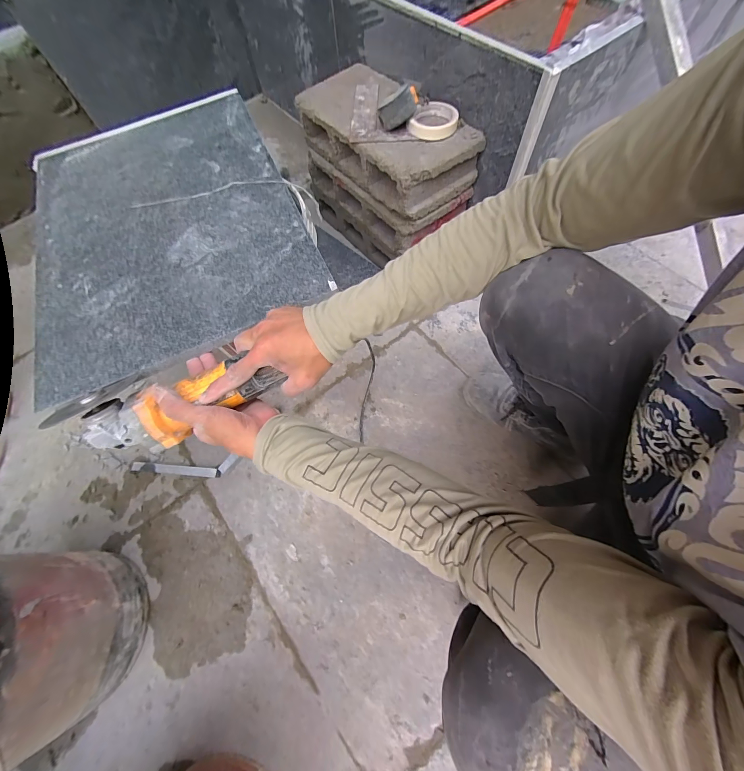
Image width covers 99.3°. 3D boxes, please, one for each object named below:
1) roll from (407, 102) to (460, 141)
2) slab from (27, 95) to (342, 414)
[{"bbox_3d":[0.120,-0.511,0.607,0.090,0.020,0.093,-2,67,4],"label":"roll"},{"bbox_3d":[-0.340,-0.282,0.511,0.388,0.010,0.563,-24,66,-6],"label":"slab"}]

